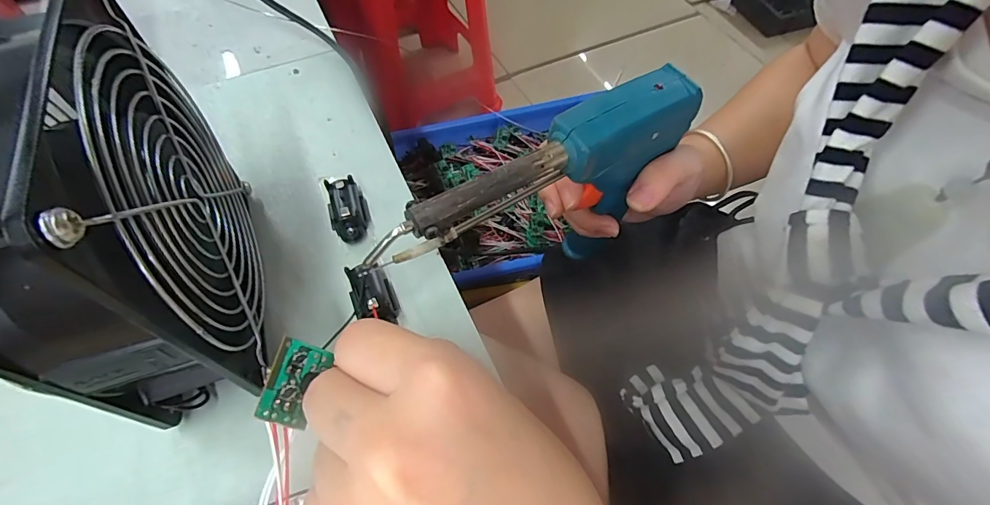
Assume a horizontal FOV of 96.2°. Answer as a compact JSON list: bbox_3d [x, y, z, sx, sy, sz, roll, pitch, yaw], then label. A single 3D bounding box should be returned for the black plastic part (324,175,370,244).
[{"bbox_3d":[-0.076,-0.022,0.228,0.019,0.013,0.034,-21,61,-12],"label":"black plastic part"}]

